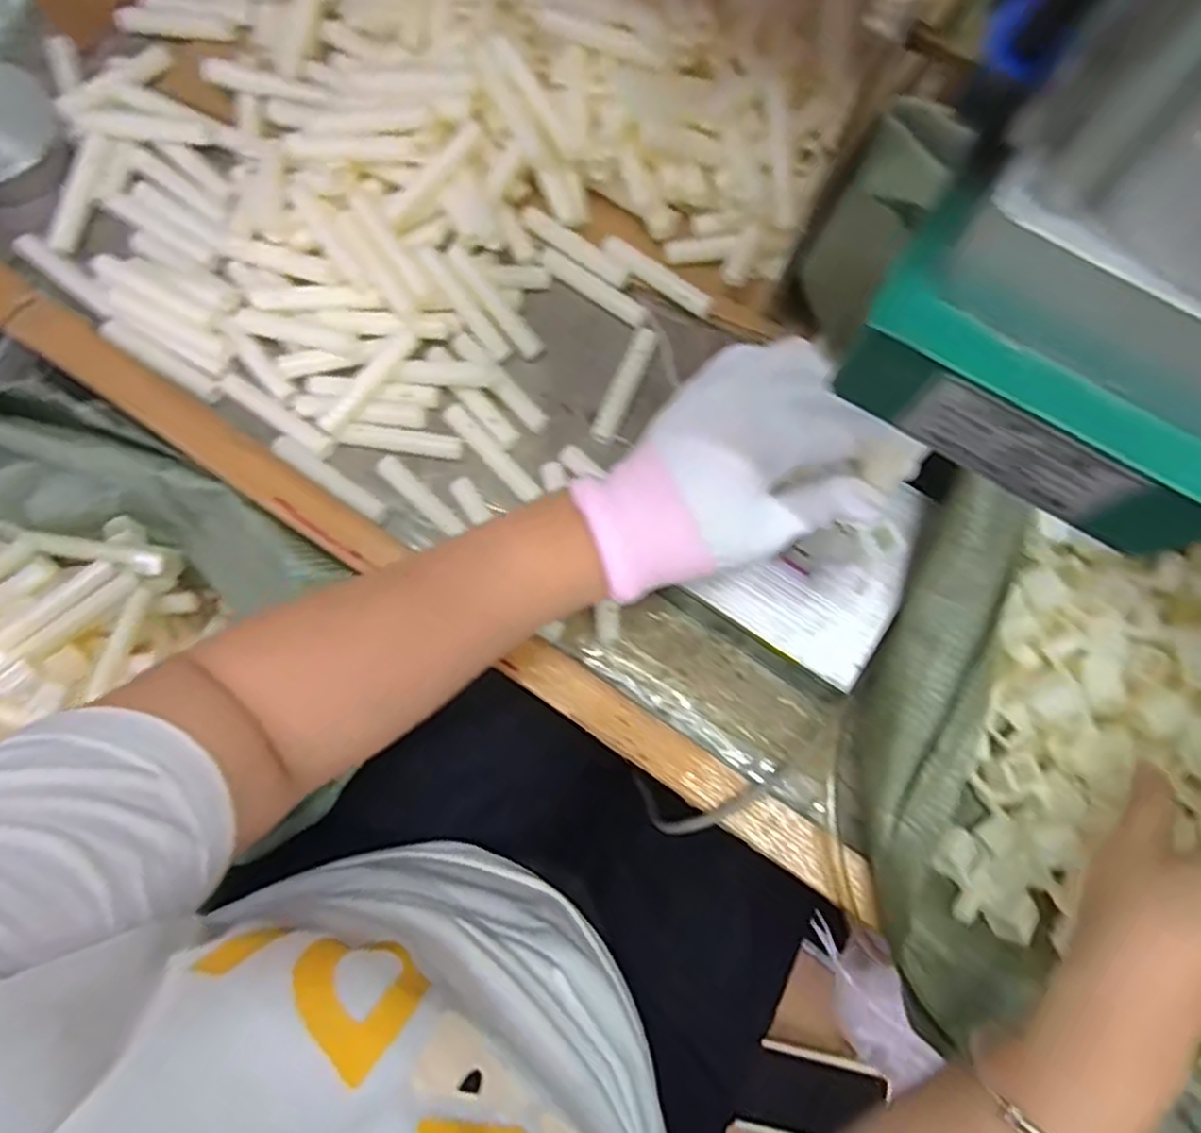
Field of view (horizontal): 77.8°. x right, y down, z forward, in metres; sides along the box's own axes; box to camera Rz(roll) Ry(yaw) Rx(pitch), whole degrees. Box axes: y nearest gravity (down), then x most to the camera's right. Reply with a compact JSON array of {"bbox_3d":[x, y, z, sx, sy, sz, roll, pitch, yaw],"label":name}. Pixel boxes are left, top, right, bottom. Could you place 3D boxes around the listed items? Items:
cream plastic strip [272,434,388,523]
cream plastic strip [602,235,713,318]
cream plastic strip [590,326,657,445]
[{"bbox_3d":[-0.162,-0.052,0.447,0.078,0.010,0.014,34,80,6],"label":"cream plastic strip"},{"bbox_3d":[0.036,-0.187,0.480,0.080,0.005,0.014,34,110,5],"label":"cream plastic strip"},{"bbox_3d":[0.016,-0.115,0.469,0.014,0.007,0.083,24,79,4],"label":"cream plastic strip"}]

